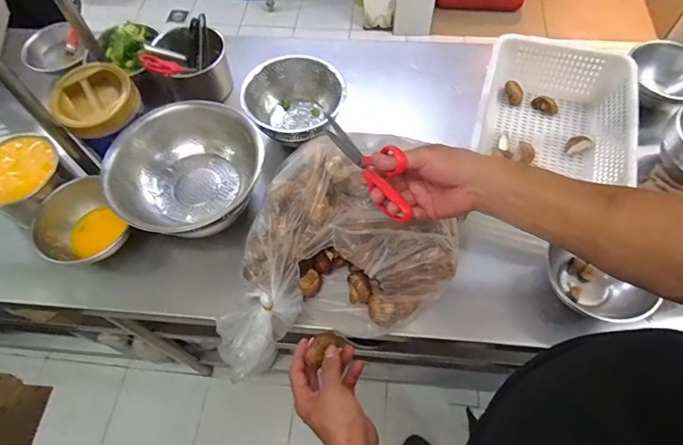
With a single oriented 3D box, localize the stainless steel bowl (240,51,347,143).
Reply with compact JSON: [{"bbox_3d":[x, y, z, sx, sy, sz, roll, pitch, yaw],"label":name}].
[{"bbox_3d":[-0.096,-0.237,0.866,0.166,0.105,0.188,6,62,6],"label":"stainless steel bowl"}]

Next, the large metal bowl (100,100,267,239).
[{"bbox_3d":[-0.267,-0.086,0.766,0.218,0.101,0.253,14,63,10],"label":"large metal bowl"}]

